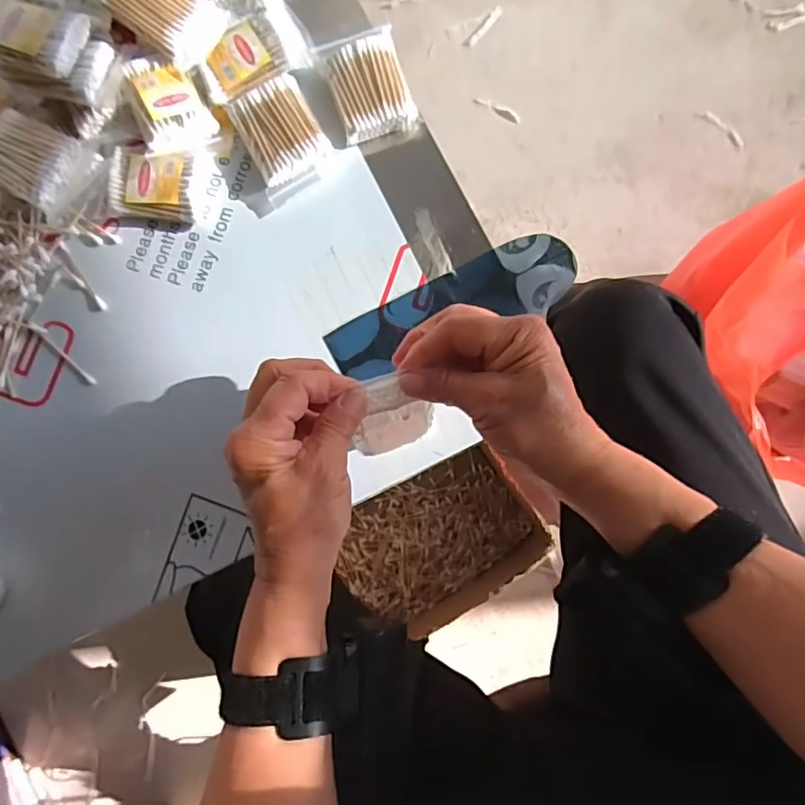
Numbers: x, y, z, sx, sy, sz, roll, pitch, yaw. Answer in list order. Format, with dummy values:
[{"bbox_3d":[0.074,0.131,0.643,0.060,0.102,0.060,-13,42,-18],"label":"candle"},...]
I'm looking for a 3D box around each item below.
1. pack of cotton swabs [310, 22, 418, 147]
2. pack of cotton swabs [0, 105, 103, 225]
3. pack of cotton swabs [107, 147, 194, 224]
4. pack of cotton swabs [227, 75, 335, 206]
[{"bbox_3d":[-0.028,-0.253,0.434,0.060,0.011,0.088,-20,81,2],"label":"pack of cotton swabs"},{"bbox_3d":[-0.285,-0.186,0.421,0.087,0.030,0.062,34,86,9],"label":"pack of cotton swabs"},{"bbox_3d":[-0.196,-0.172,0.436,0.070,0.015,0.051,9,83,6],"label":"pack of cotton swabs"},{"bbox_3d":[-0.094,-0.210,0.432,0.059,0.012,0.084,-28,87,-1],"label":"pack of cotton swabs"}]

